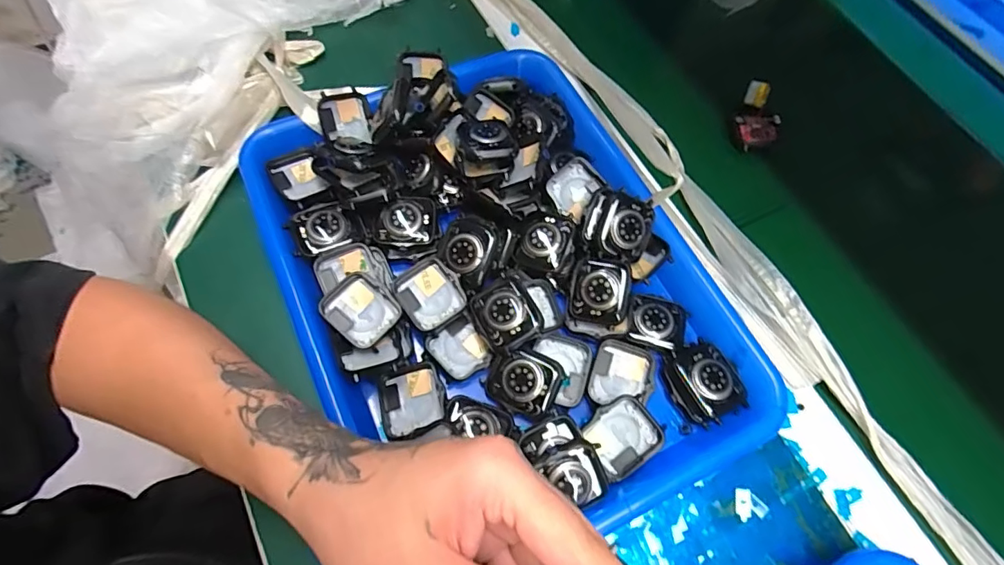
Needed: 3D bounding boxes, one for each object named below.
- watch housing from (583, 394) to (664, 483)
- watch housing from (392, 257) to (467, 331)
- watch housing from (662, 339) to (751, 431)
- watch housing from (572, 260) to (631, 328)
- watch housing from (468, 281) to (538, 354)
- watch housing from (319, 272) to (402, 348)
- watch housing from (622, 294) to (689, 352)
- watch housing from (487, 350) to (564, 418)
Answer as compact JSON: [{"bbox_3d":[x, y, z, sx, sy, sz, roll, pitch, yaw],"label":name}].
[{"bbox_3d":[0.071,0.090,0.292,0.041,0.008,0.039,-34,77,5],"label":"watch housing"},{"bbox_3d":[-0.045,0.009,0.314,0.038,0.012,0.039,-30,71,-16],"label":"watch housing"},{"bbox_3d":[0.127,0.062,0.308,0.043,0.019,0.047,-15,67,-10],"label":"watch housing"},{"bbox_3d":[0.064,0.007,0.321,0.035,0.011,0.042,0,85,8],"label":"watch housing"},{"bbox_3d":[0.003,0.020,0.307,0.037,0.014,0.041,-25,69,-14],"label":"watch housing"},{"bbox_3d":[-0.085,0.017,0.302,0.042,0.007,0.037,40,69,14],"label":"watch housing"},{"bbox_3d":[0.102,0.027,0.325,0.036,0.008,0.034,18,66,5],"label":"watch housing"},{"bbox_3d":[0.013,0.060,0.298,0.042,0.011,0.035,20,78,14],"label":"watch housing"}]

